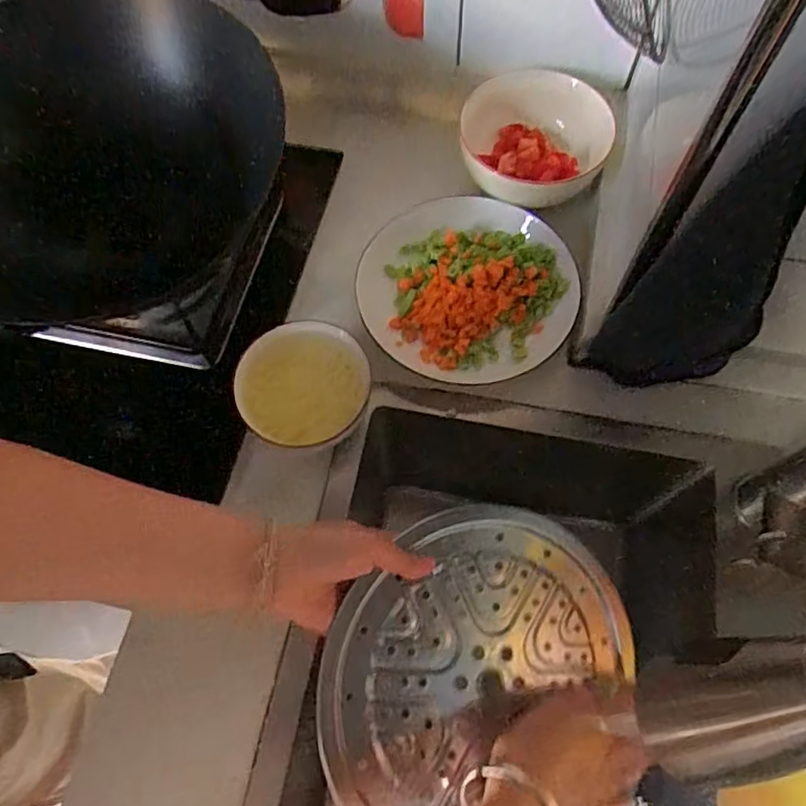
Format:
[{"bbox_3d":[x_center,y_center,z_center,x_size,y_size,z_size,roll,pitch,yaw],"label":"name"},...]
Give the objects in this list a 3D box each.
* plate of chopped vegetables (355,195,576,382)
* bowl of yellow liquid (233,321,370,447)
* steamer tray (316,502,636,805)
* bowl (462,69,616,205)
[{"bbox_3d":[0.063,-0.113,0.578,0.204,0.037,0.190,-1,65,1],"label":"plate of chopped vegetables"},{"bbox_3d":[-0.083,-0.008,0.516,0.102,0.059,0.107,-1,65,1],"label":"bowl of yellow liquid"},{"bbox_3d":[0.064,0.190,0.435,0.238,0.017,0.220,9,77,-19],"label":"steamer tray"},{"bbox_3d":[0.133,-0.262,0.619,0.157,0.070,0.145,-1,65,1],"label":"bowl"}]

